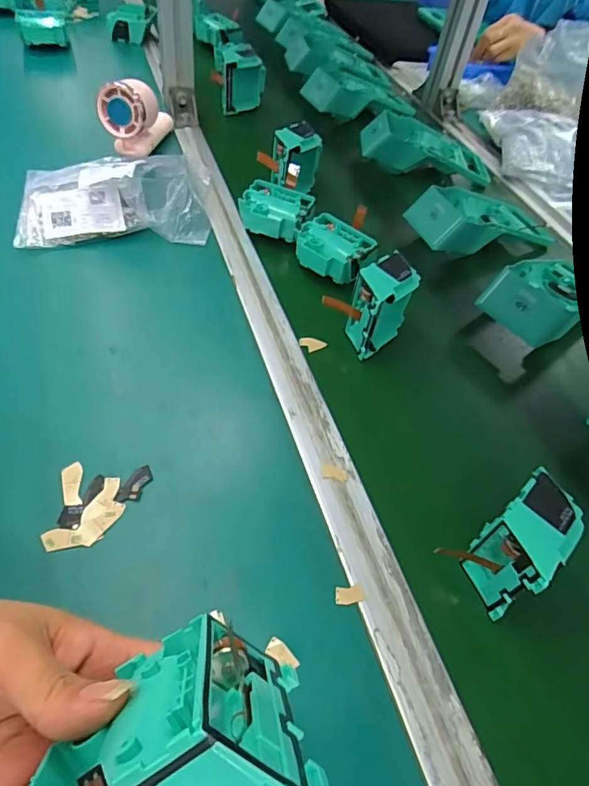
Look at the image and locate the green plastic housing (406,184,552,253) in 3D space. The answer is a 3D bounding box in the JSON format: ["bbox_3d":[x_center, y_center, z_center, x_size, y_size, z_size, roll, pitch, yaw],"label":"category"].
[{"bbox_3d":[0.228,-0.215,0.616,0.177,0.057,0.097,-13,54,-15],"label":"green plastic housing"}]

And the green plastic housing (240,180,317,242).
[{"bbox_3d":[-0.020,-0.204,0.566,0.074,0.037,0.060,20,53,10],"label":"green plastic housing"}]

